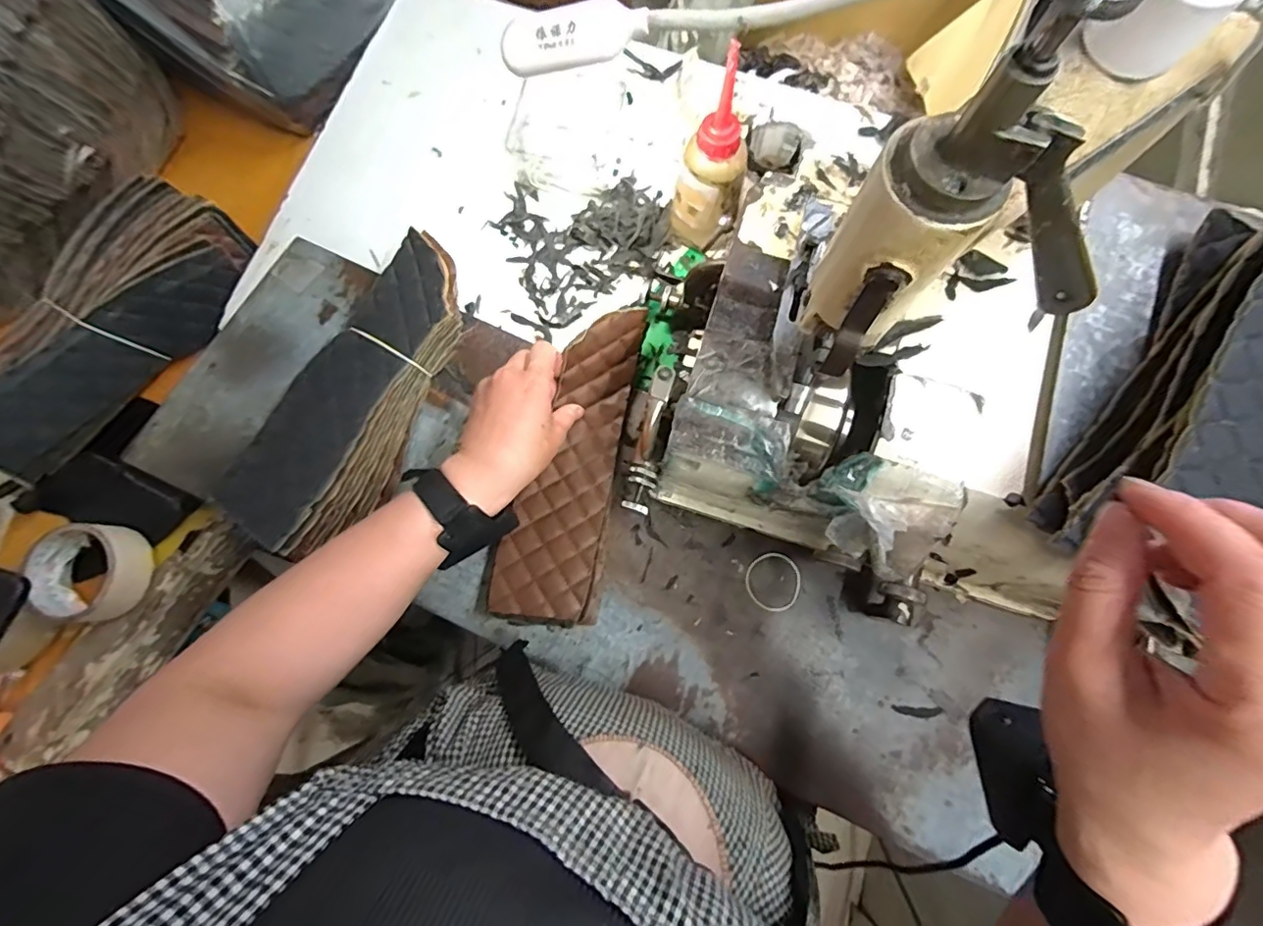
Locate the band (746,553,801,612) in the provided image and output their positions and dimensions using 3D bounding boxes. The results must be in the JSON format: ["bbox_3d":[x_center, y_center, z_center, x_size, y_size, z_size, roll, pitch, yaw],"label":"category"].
[{"bbox_3d":[0.121,0.101,0.464,0.047,0.004,0.048,0,77,0],"label":"band"}]

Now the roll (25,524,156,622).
[{"bbox_3d":[-0.499,0.099,0.501,0.087,0.037,0.085,0,78,1],"label":"roll"}]

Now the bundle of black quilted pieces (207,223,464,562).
[{"bbox_3d":[-0.219,-0.054,0.463,0.098,0.067,0.271,31,80,7],"label":"bundle of black quilted pieces"}]

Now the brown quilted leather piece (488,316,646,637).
[{"bbox_3d":[-0.045,0.003,0.457,0.085,0.037,0.260,16,83,3],"label":"brown quilted leather piece"}]

